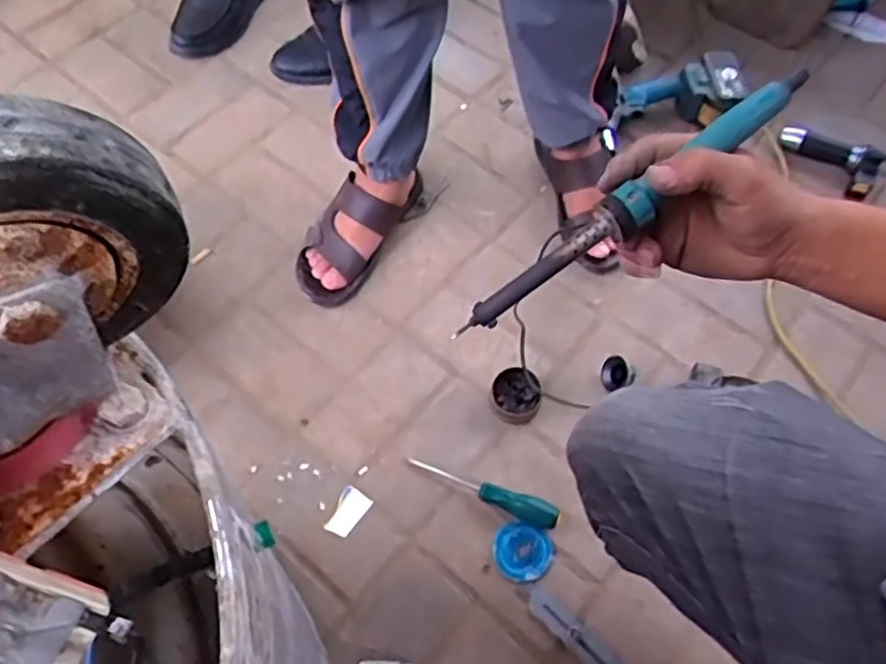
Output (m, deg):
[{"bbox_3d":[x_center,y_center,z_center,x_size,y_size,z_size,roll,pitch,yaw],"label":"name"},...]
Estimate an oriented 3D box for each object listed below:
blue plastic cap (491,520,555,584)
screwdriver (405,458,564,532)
[{"bbox_3d":[0.093,0.255,0.828,0.068,0.010,0.065,0,61,0],"label":"blue plastic cap"},{"bbox_3d":[0.049,0.187,0.855,0.187,0.023,0.029,22,63,12],"label":"screwdriver"}]

